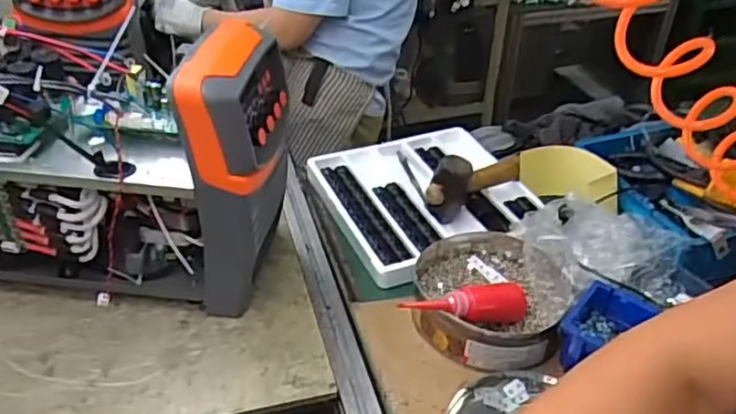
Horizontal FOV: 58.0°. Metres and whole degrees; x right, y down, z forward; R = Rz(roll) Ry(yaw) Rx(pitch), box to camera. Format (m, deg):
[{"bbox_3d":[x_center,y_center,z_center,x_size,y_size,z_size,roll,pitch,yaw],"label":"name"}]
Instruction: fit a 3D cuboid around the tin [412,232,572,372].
[{"bbox_3d":[0.145,0.106,0.827,0.182,0.053,0.209,-10,38,-17],"label":"tin"}]

